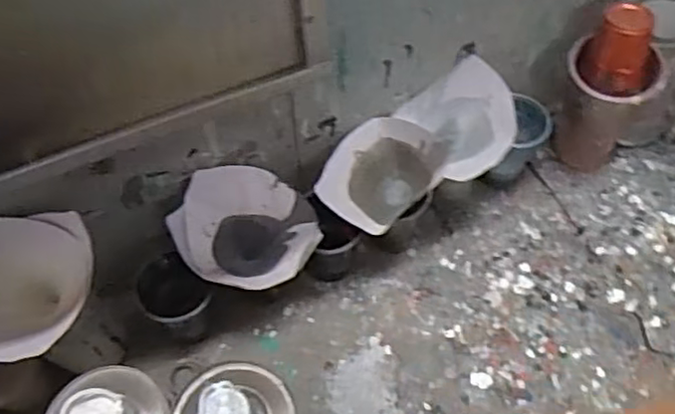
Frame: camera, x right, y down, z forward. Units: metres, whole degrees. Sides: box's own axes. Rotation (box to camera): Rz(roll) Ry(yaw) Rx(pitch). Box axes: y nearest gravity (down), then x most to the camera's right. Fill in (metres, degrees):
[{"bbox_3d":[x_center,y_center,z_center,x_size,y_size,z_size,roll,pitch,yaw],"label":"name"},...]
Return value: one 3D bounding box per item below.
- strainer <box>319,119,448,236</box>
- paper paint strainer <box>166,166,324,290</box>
[{"bbox_3d":[0.044,-0.026,0.648,0.105,0.077,0.117,23,60,14],"label":"strainer"},{"bbox_3d":[-0.086,0.033,0.624,0.124,0.099,0.116,0,57,0],"label":"paper paint strainer"}]

